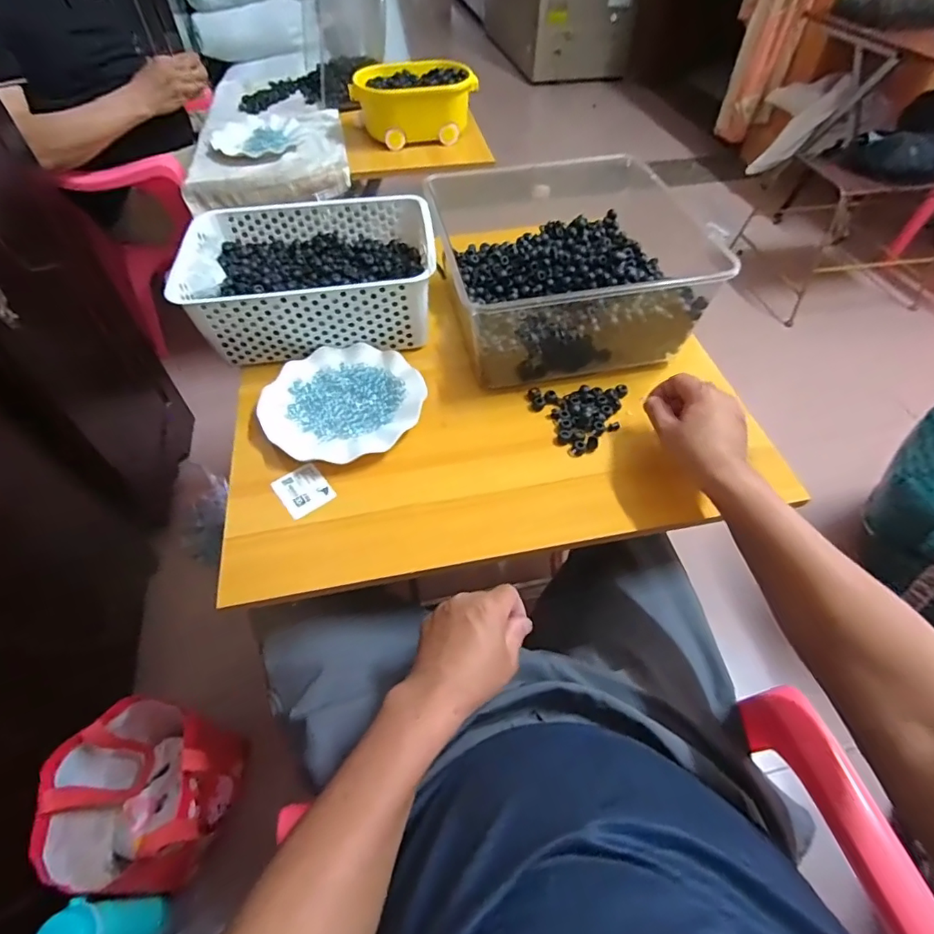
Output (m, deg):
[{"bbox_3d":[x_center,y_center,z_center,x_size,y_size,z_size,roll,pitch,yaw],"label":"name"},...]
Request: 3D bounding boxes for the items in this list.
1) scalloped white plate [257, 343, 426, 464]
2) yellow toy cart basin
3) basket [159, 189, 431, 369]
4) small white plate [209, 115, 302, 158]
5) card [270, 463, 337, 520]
[{"bbox_3d":[-0.149,-0.076,0.618,0.179,0.031,0.179,0,52,0],"label":"scalloped white plate"},{"bbox_3d":[-0.111,-0.756,1.078,0.247,0.110,0.158,-13,53,-11],"label":"yellow toy cart basin"},{"bbox_3d":[-0.203,-0.253,0.688,0.310,0.097,0.210,-6,52,-5],"label":"basket"},{"bbox_3d":[-0.441,-0.687,1.084,0.164,0.029,0.191,-4,52,-3],"label":"small white plate"},{"bbox_3d":[-0.177,0.025,0.558,0.051,0.006,0.058,-33,61,-26],"label":"card"}]

